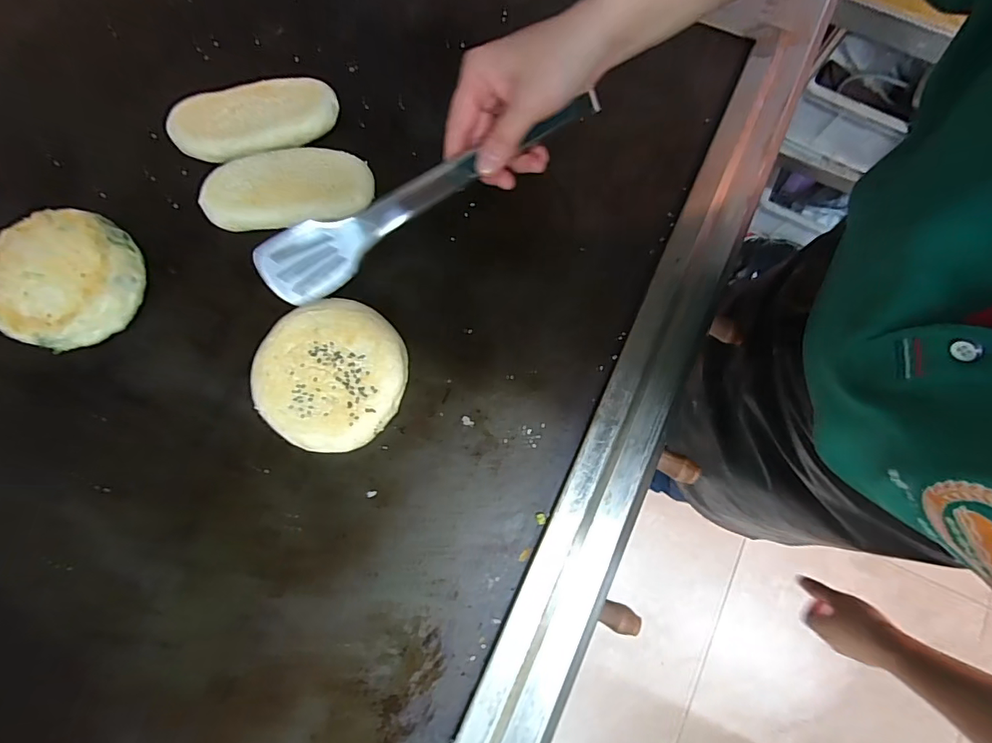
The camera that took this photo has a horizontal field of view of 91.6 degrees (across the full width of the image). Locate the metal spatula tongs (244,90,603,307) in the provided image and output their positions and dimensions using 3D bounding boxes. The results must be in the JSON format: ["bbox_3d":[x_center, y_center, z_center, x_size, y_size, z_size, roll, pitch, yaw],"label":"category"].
[{"bbox_3d":[-0.041,-0.134,0.347,0.272,0.020,0.041,-33,79,-9],"label":"metal spatula tongs"}]

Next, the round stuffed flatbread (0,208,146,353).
[{"bbox_3d":[-0.365,-0.078,0.411,0.117,0.033,0.115,0,77,1],"label":"round stuffed flatbread"}]

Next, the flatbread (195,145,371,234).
[{"bbox_3d":[-0.184,-0.162,0.431,0.144,0.029,0.064,-4,77,0],"label":"flatbread"}]

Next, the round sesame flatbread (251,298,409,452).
[{"bbox_3d":[-0.132,0.002,0.392,0.113,0.030,0.117,0,77,1],"label":"round sesame flatbread"}]

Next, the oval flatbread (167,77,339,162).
[{"bbox_3d":[-0.226,-0.237,0.456,0.151,0.021,0.072,-12,77,-2],"label":"oval flatbread"}]

